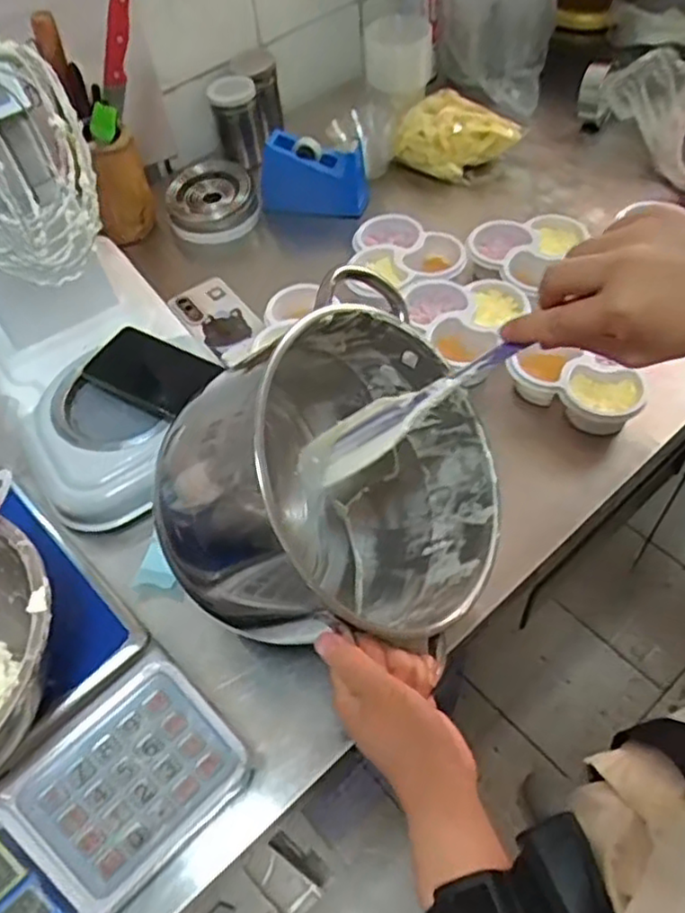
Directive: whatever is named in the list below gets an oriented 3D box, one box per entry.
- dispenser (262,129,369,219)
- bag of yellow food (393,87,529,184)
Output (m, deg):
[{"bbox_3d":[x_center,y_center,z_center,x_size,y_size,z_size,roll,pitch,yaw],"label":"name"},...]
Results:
[{"bbox_3d":[-0.038,-0.374,0.938,0.141,0.108,0.055,14,56,16],"label":"dispenser"},{"bbox_3d":[0.158,-0.454,0.987,0.155,0.077,0.117,30,61,25],"label":"bag of yellow food"}]

